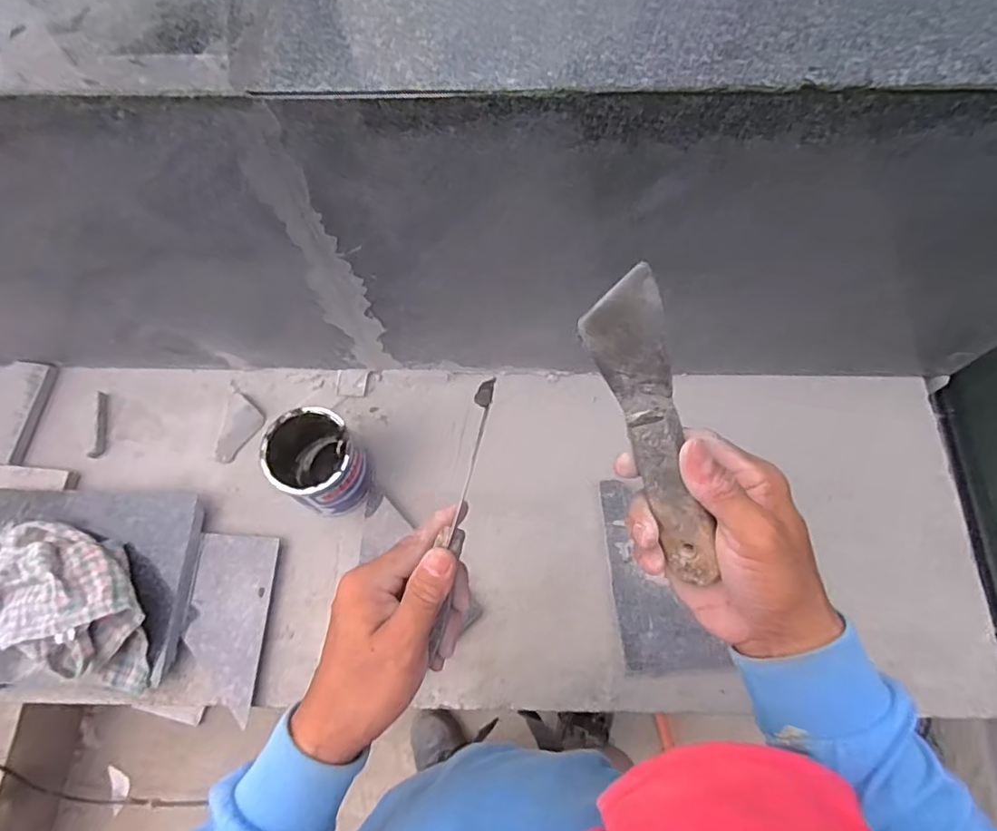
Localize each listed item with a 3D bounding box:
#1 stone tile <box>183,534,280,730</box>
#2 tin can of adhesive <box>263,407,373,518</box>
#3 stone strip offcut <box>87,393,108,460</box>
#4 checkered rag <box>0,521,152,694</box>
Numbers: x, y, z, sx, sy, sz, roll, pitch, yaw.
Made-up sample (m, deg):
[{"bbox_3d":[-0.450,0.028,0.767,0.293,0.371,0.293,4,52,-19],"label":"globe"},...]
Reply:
[{"bbox_3d":[-0.319,0.243,0.694,0.089,0.016,0.197,2,69,2],"label":"stone tile"},{"bbox_3d":[-0.212,0.059,0.709,0.102,0.116,0.102,0,69,1],"label":"tin can of adhesive"},{"bbox_3d":[-0.531,0.012,0.786,0.021,0.004,0.090,-4,69,0],"label":"stone strip offcut"},{"bbox_3d":[-0.485,0.203,0.658,0.239,0.087,0.137,19,70,8],"label":"checkered rag"}]

